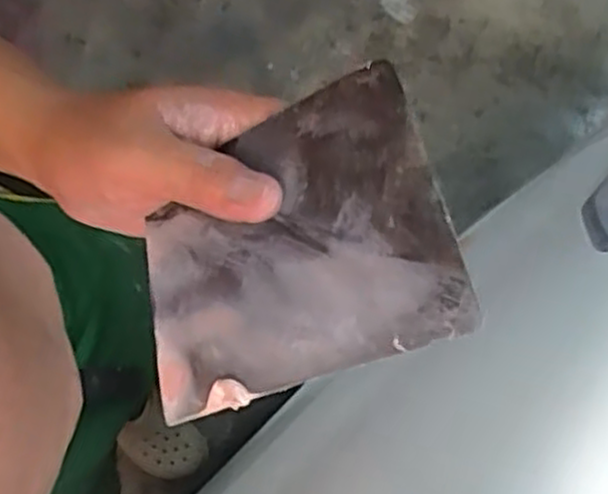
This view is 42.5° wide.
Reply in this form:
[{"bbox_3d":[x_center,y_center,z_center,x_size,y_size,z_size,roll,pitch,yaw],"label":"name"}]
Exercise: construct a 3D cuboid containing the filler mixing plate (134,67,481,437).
[{"bbox_3d":[-0.010,0.003,0.283,0.134,0.005,0.094,-25,70,35],"label":"filler mixing plate"}]

